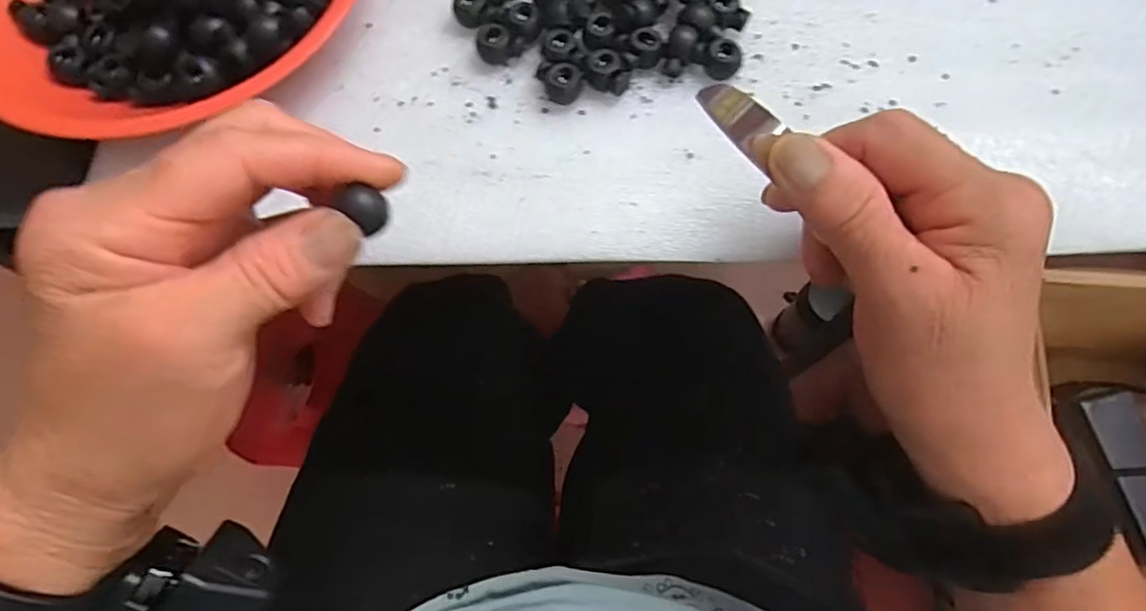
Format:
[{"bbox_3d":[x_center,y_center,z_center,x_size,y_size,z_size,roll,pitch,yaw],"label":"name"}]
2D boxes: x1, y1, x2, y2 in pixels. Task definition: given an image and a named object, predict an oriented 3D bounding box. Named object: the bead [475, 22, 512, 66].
[{"bbox_3d":[-0.037,-0.122,0.292,0.015,0.012,0.015,0,71,0],"label":"bead"}]

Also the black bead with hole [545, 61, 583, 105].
[{"bbox_3d":[-0.005,-0.100,0.283,0.016,0.012,0.015,0,71,0],"label":"black bead with hole"}]

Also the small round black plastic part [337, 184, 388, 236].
[{"bbox_3d":[-0.065,-0.031,0.198,0.011,0.010,0.013,42,76,14],"label":"small round black plastic part"}]

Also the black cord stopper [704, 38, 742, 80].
[{"bbox_3d":[0.069,-0.113,0.286,0.017,0.011,0.015,17,72,6],"label":"black cord stopper"}]

